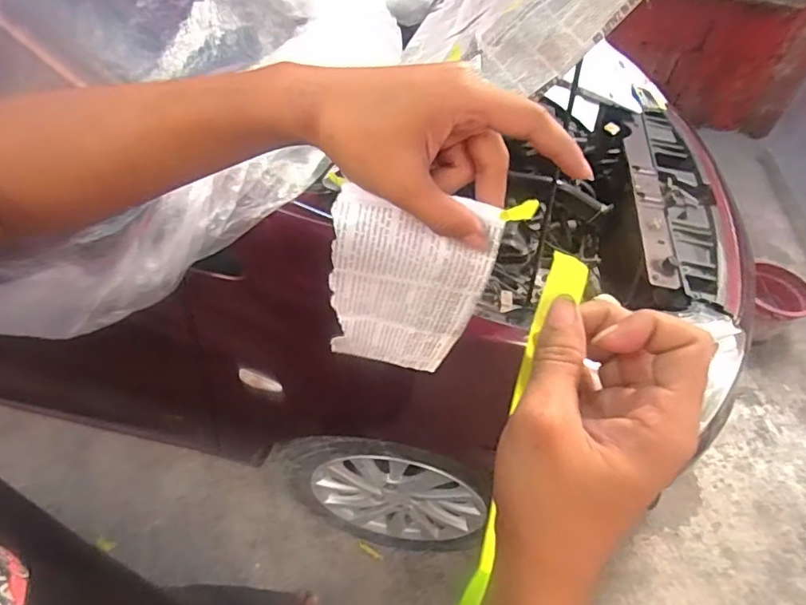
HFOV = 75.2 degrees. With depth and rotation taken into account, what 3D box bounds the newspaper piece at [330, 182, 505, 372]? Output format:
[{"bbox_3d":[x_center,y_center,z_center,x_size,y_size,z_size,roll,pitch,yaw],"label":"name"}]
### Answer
[{"bbox_3d":[0.001,0.000,0.385,0.103,0.190,0.036,5,48,0],"label":"newspaper piece"}]

